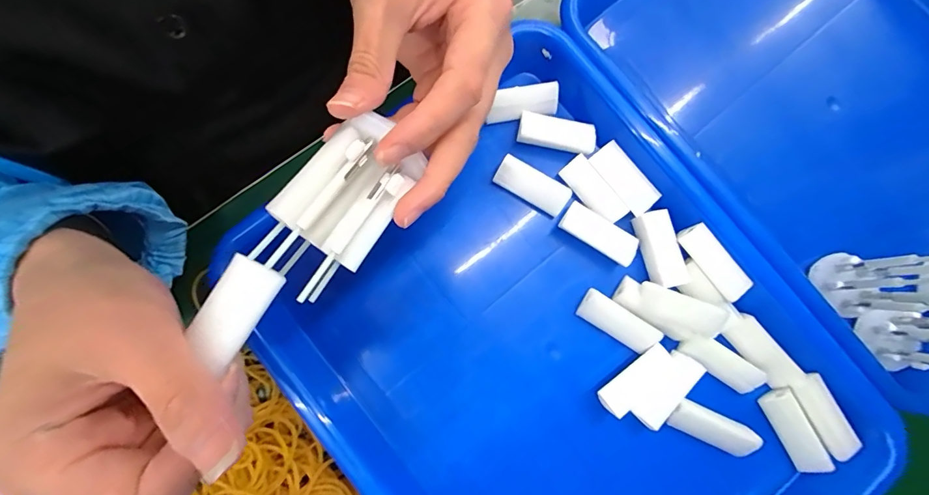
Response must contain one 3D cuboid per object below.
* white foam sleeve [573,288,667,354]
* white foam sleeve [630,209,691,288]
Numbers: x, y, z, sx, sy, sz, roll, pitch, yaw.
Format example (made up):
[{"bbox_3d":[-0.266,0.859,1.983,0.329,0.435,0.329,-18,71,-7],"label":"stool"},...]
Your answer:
[{"bbox_3d":[0.089,0.044,0.245,0.046,0.014,0.016,34,82,1],"label":"white foam sleeve"},{"bbox_3d":[0.116,0.001,0.249,0.020,0.011,0.044,-16,84,-5],"label":"white foam sleeve"}]

